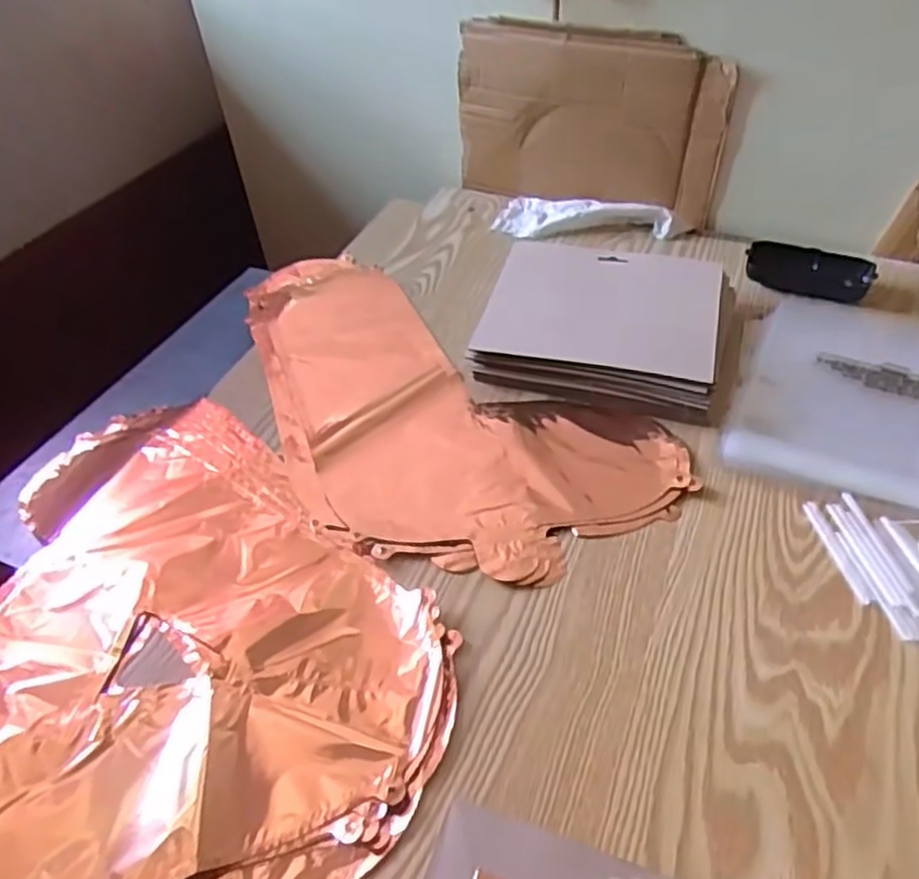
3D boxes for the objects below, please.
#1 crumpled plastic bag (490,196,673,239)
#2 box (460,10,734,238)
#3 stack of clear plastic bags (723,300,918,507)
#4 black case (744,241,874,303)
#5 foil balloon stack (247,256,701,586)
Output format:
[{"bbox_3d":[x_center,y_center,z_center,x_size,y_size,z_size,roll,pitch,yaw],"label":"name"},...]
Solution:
[{"bbox_3d":[0.132,-0.245,0.772,0.181,0.028,0.075,6,45,11],"label":"crumpled plastic bag"},{"bbox_3d":[0.128,-0.324,0.743,0.278,0.180,0.025,17,48,21],"label":"box"},{"bbox_3d":[0.344,-0.038,0.574,0.212,0.010,0.242,17,48,21],"label":"stack of clear plastic bags"},{"bbox_3d":[0.325,-0.156,0.666,0.108,0.027,0.049,8,45,12],"label":"black case"},{"bbox_3d":[-0.053,-0.042,0.603,0.229,0.008,0.456,-31,50,-25],"label":"foil balloon stack"}]

